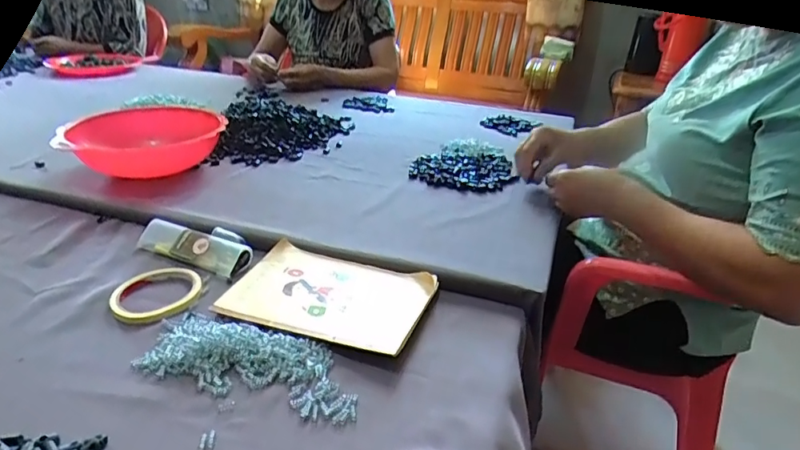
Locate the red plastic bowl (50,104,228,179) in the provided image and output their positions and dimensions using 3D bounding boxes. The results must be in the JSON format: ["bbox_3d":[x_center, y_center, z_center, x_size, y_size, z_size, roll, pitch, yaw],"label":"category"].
[{"bbox_3d":[-0.433,-0.138,0.903,0.233,0.079,0.233,-5,27,-11],"label":"red plastic bowl"}]

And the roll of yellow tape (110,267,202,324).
[{"bbox_3d":[-0.268,0.074,0.574,0.097,0.010,0.097,1,26,0],"label":"roll of yellow tape"}]

